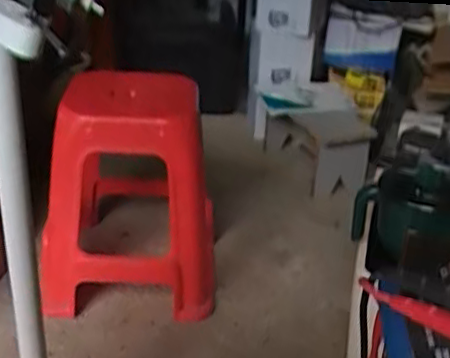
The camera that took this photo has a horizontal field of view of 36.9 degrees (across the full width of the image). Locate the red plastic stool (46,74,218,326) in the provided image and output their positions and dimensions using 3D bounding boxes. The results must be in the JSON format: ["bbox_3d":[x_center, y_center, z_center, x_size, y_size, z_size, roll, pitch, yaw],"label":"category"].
[{"bbox_3d":[-0.194,0.016,1.492,0.342,0.446,0.415,3,28,0],"label":"red plastic stool"}]

